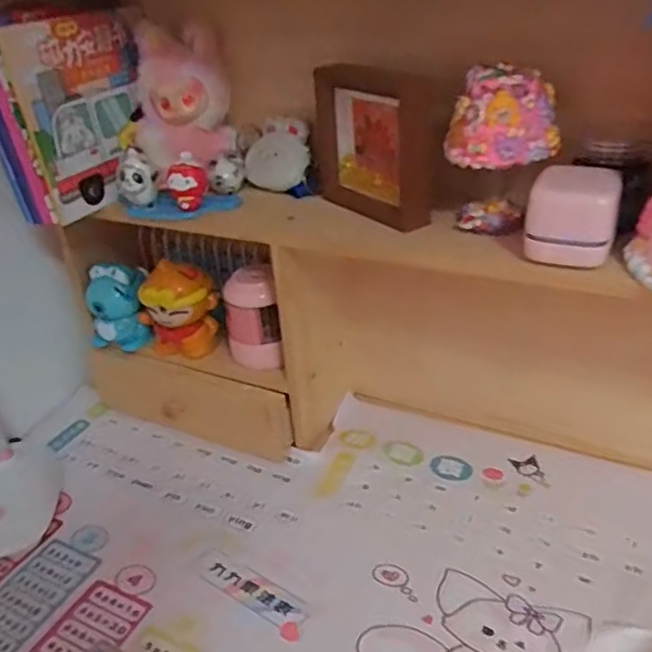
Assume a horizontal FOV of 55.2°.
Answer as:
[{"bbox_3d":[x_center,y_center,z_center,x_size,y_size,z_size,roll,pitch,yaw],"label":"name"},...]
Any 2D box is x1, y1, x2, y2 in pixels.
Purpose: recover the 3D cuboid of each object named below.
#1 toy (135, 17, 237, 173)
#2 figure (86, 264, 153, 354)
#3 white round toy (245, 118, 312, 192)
[{"bbox_3d":[-0.143,-0.226,0.619,0.095,0.130,0.057,-9,31,-11],"label":"toy"},{"bbox_3d":[-0.236,-0.022,0.709,0.065,0.090,0.040,-2,30,1],"label":"figure"},{"bbox_3d":[-0.048,-0.169,0.622,0.061,0.062,0.059,-2,32,1],"label":"white round toy"}]

